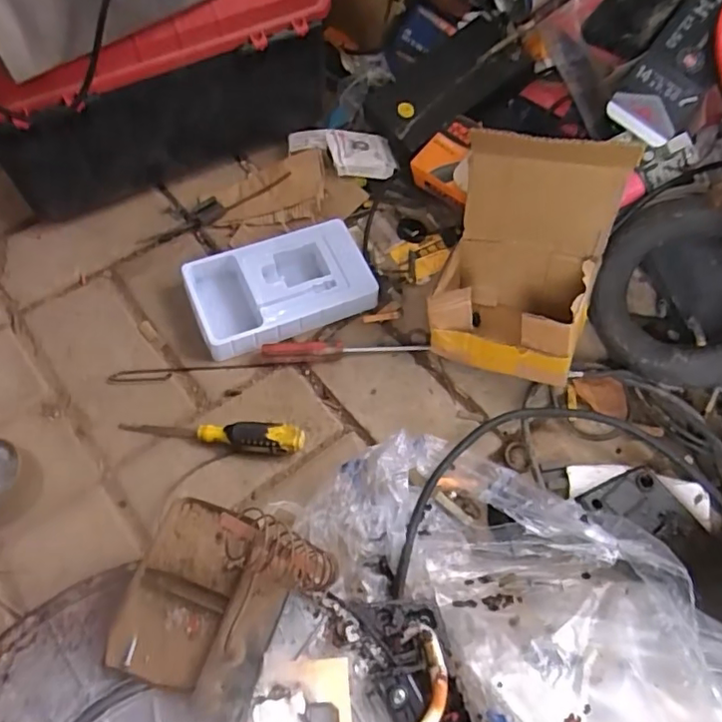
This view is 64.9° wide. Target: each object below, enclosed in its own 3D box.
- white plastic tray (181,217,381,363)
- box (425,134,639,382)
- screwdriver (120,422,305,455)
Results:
[{"bbox_3d":[-0.083,-0.075,0.582,0.179,0.034,0.112,-22,64,-14],"label":"white plastic tray"},{"bbox_3d":[0.140,-0.082,0.504,0.142,0.196,0.119,22,61,9],"label":"box"},{"bbox_3d":[-0.133,0.067,0.504,0.164,0.026,0.024,3,60,-1],"label":"screwdriver"}]

